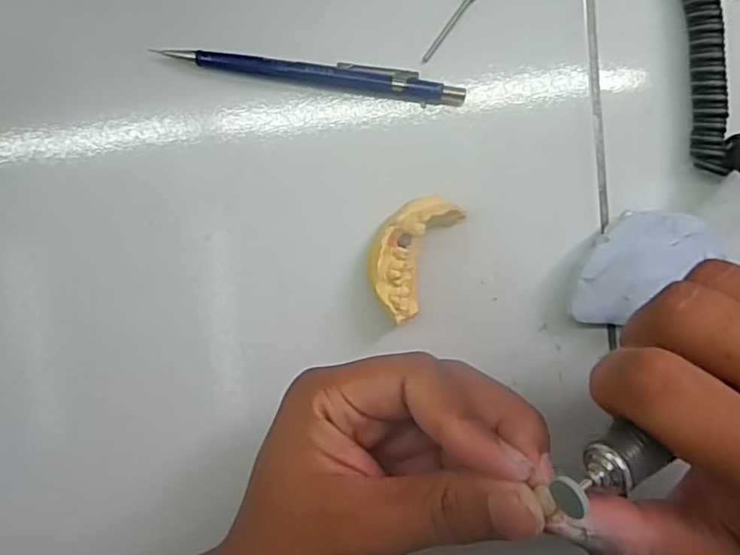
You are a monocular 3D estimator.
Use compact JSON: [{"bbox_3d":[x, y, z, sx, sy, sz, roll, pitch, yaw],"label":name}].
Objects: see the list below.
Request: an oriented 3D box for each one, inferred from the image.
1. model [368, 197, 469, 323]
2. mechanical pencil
[{"bbox_3d":[0.017,-0.012,0.261,0.031,0.024,0.055,27,96,1],"label":"model"},{"bbox_3d":[-0.026,-0.093,0.261,0.136,0.009,0.013,9,95,2],"label":"mechanical pencil"}]

